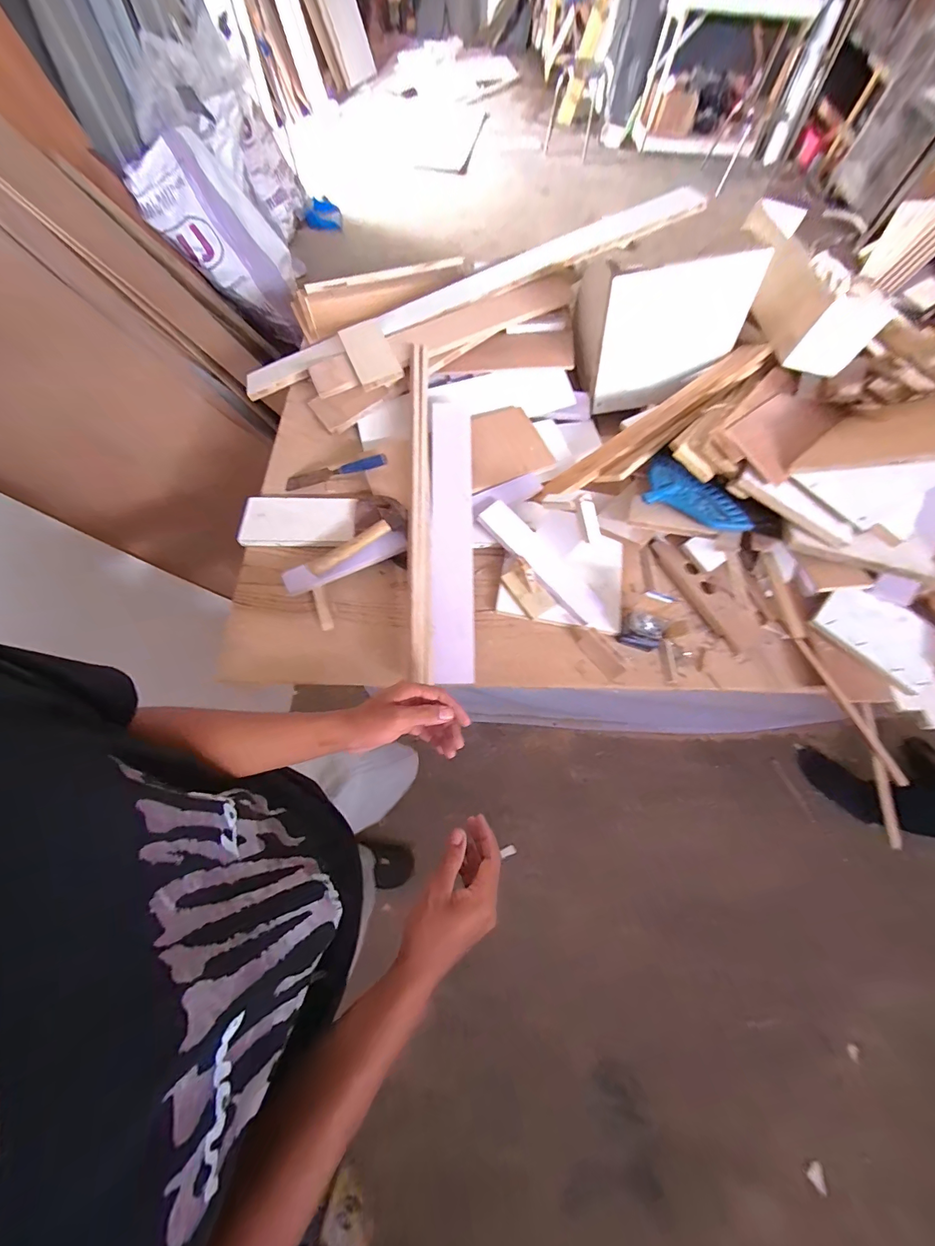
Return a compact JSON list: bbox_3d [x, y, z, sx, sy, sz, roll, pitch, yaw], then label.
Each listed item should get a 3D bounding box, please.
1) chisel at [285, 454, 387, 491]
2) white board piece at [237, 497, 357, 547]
[{"bbox_3d":[-0.287,-0.330,0.899,0.251,0.031,0.034,-8,65,16],"label":"chisel"},{"bbox_3d":[-0.357,-0.216,0.864,0.240,0.019,0.117,3,74,-1],"label":"white board piece"}]

